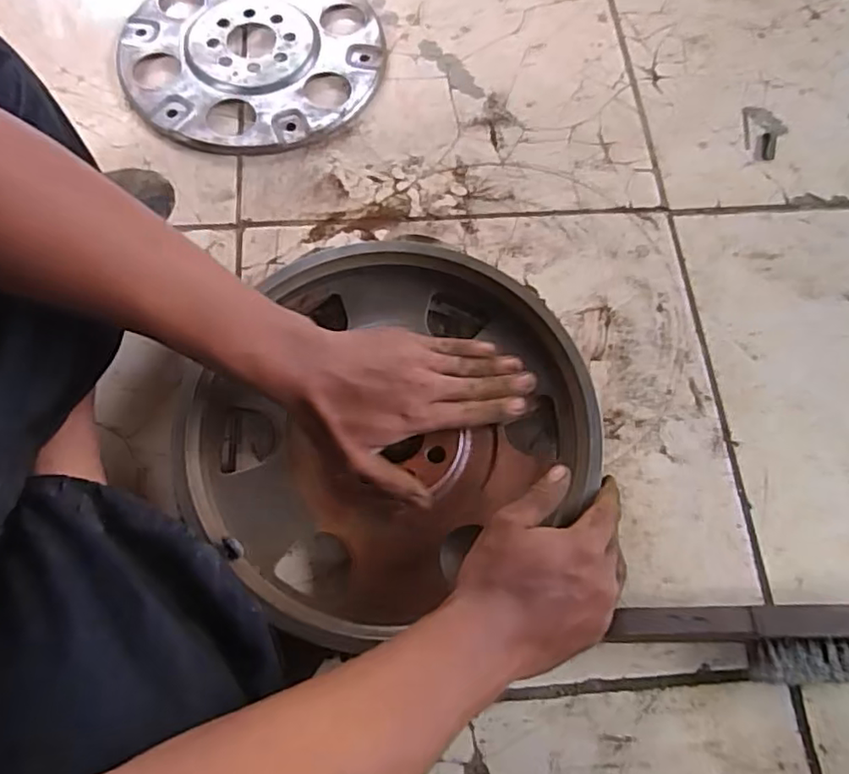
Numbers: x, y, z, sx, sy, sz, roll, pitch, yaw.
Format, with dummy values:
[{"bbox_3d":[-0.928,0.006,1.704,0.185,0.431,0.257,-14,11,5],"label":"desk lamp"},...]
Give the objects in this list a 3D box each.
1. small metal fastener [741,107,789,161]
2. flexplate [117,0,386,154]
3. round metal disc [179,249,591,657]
[{"bbox_3d":[0.349,-0.260,0.637,0.043,0.004,0.067,8,70,2],"label":"small metal fastener"},{"bbox_3d":[-0.179,-0.351,0.654,0.254,0.017,0.263,0,70,-1],"label":"flexplate"},{"bbox_3d":[-0.034,0.022,0.483,0.305,0.057,0.278,-29,73,-11],"label":"round metal disc"}]

